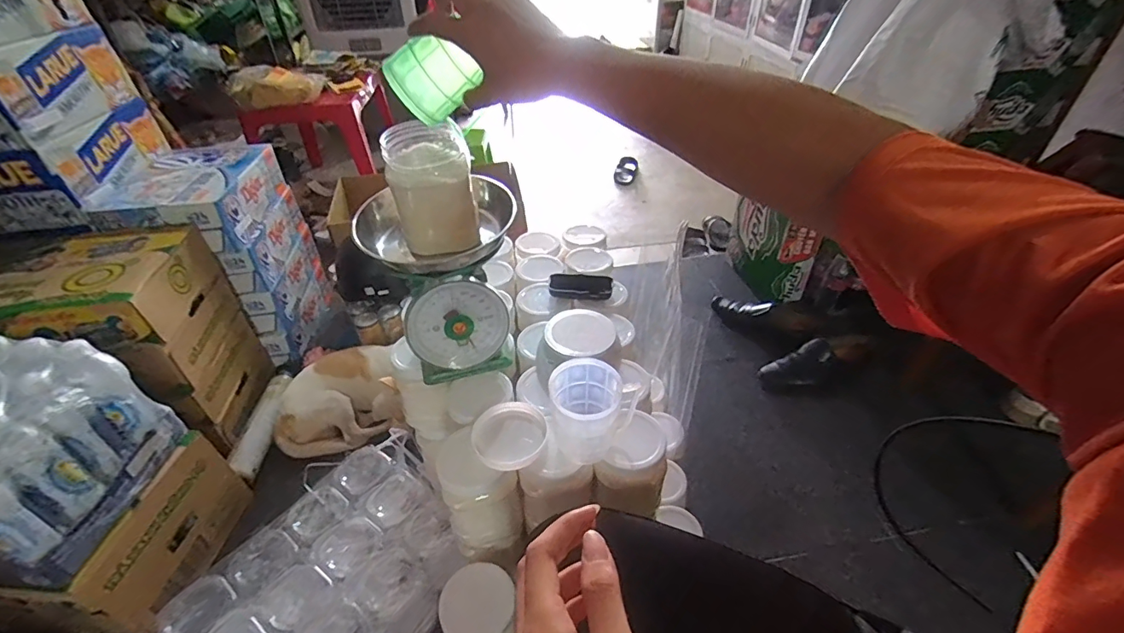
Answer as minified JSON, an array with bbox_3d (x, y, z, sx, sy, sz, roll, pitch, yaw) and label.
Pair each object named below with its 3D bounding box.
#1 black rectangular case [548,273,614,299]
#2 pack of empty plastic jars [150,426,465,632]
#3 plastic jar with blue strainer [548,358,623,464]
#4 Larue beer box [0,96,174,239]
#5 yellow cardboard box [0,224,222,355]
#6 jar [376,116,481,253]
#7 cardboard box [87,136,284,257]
[{"bbox_3d":[0.031,-0.050,0.796,0.104,0.021,0.045,1,40,3],"label":"black rectangular case"},{"bbox_3d":[-0.360,0.432,0.788,0.302,0.154,0.412,22,46,26],"label":"pack of empty plastic jars"},{"bbox_3d":[0.026,0.115,0.563,0.079,0.100,0.082,-1,40,1],"label":"plastic jar with blue strainer"},{"bbox_3d":[-1.093,-0.340,1.054,0.261,0.152,0.361,-3,40,-2],"label":"Larue beer box"},{"bbox_3d":[-0.941,-0.032,0.897,0.411,0.108,0.316,-7,40,-7],"label":"yellow cardboard box"},{"bbox_3d":[-0.153,-0.149,0.578,0.095,0.143,0.079,-10,41,-10],"label":"jar"},{"bbox_3d":[-0.847,-0.284,1.135,0.247,0.119,0.357,-5,40,-4],"label":"cardboard box"}]

